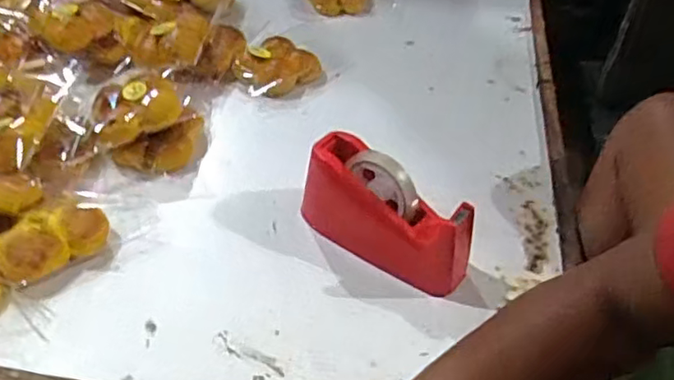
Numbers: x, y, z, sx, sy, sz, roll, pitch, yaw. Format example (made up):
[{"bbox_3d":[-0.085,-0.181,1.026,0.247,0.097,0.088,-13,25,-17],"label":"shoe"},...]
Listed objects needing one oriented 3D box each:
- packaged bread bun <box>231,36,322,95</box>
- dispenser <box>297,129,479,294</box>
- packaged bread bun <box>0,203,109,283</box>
[{"bbox_3d":[-0.089,-0.189,0.932,0.097,0.041,0.121,31,50,24],"label":"packaged bread bun"},{"bbox_3d":[0.058,0.025,0.680,0.200,0.100,0.069,31,50,24],"label":"dispenser"},{"bbox_3d":[-0.314,0.052,0.665,0.120,0.041,0.075,-33,56,-32],"label":"packaged bread bun"}]

